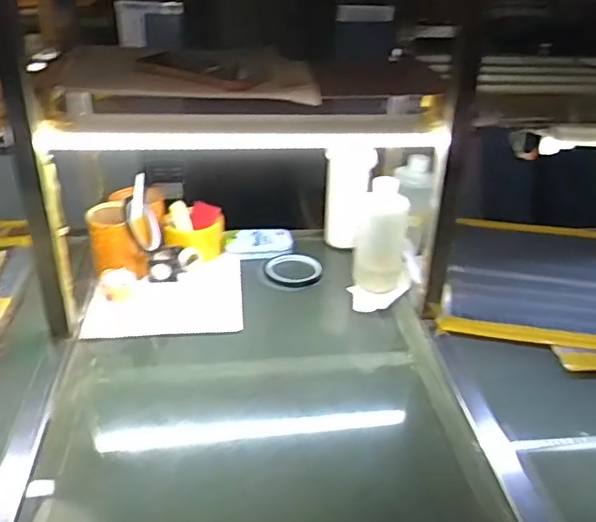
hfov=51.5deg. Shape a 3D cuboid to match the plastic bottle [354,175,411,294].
[{"bbox_3d":[0.122,-0.039,0.914,0.071,0.164,0.064,5,29,4],"label":"plastic bottle"}]

